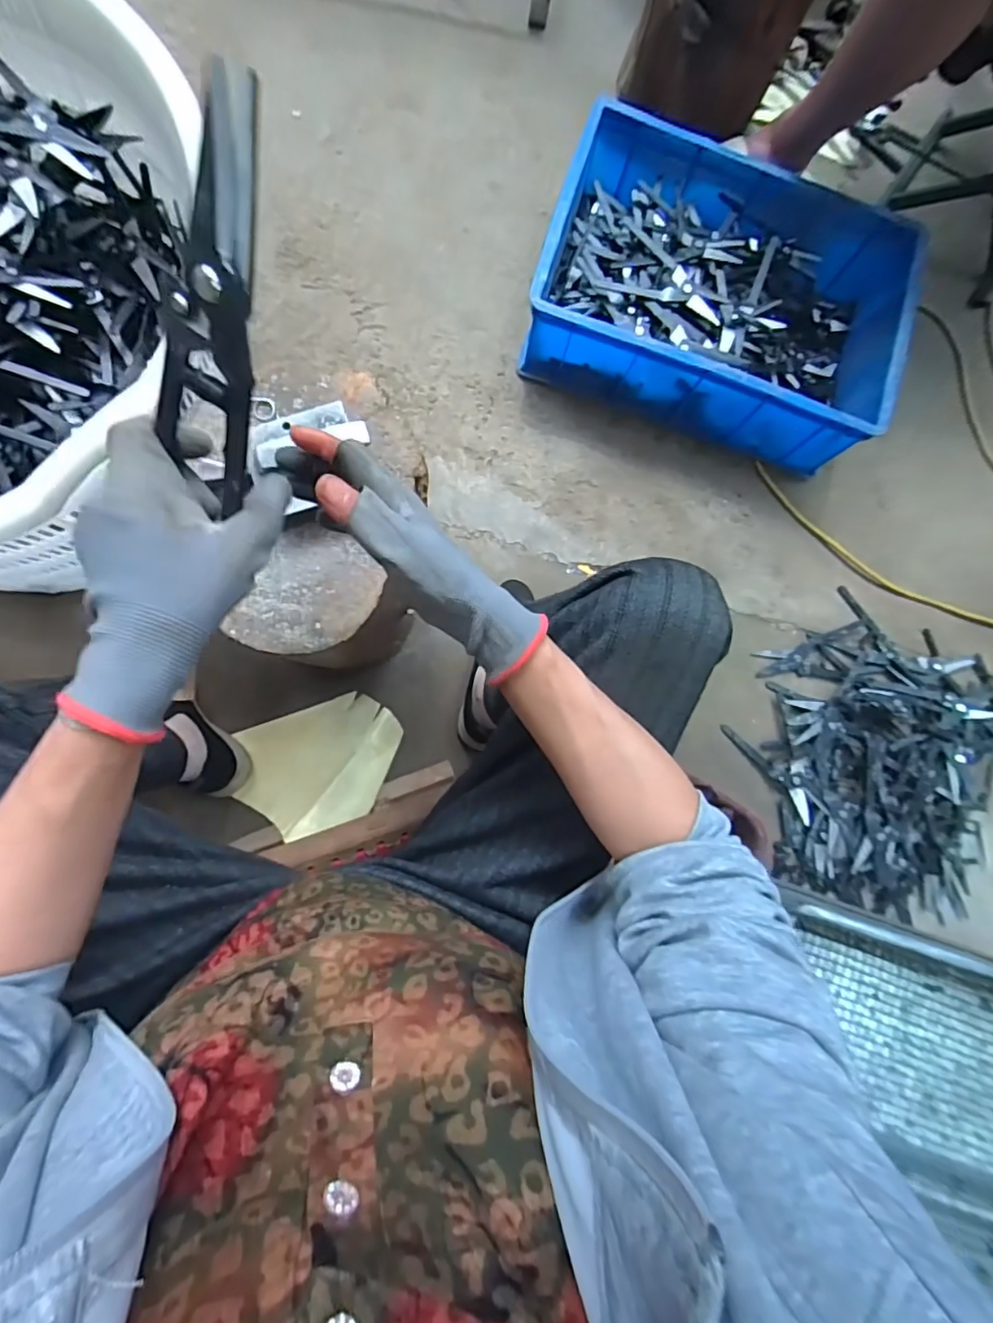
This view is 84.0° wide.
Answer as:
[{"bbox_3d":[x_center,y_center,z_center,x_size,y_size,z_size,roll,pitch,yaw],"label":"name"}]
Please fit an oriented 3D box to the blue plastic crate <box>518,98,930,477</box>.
[{"bbox_3d":[0.314,-0.533,0.818,0.499,0.159,0.345,19,82,-5],"label":"blue plastic crate"}]

